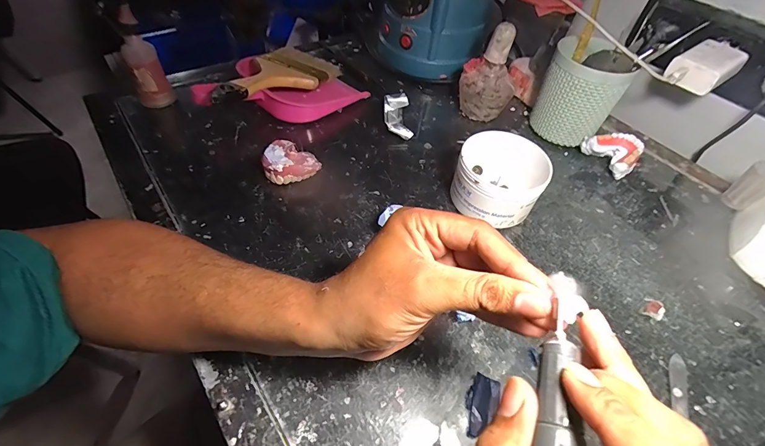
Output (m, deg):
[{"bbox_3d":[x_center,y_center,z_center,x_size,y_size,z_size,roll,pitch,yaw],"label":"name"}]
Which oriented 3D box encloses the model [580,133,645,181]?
[{"bbox_3d":[0.298,-0.088,0.465,0.054,0.034,0.061,-20,55,-20],"label":"model"}]

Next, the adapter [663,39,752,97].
[{"bbox_3d":[0.381,-0.184,0.427,0.090,0.033,0.052,-28,59,-25],"label":"adapter"}]

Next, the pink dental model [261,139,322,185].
[{"bbox_3d":[-0.107,-0.075,0.418,0.060,0.027,0.058,-15,54,-17],"label":"pink dental model"}]

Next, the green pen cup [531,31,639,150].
[{"bbox_3d":[0.253,-0.167,0.469,0.088,0.121,0.084,3,51,-3],"label":"green pen cup"}]

